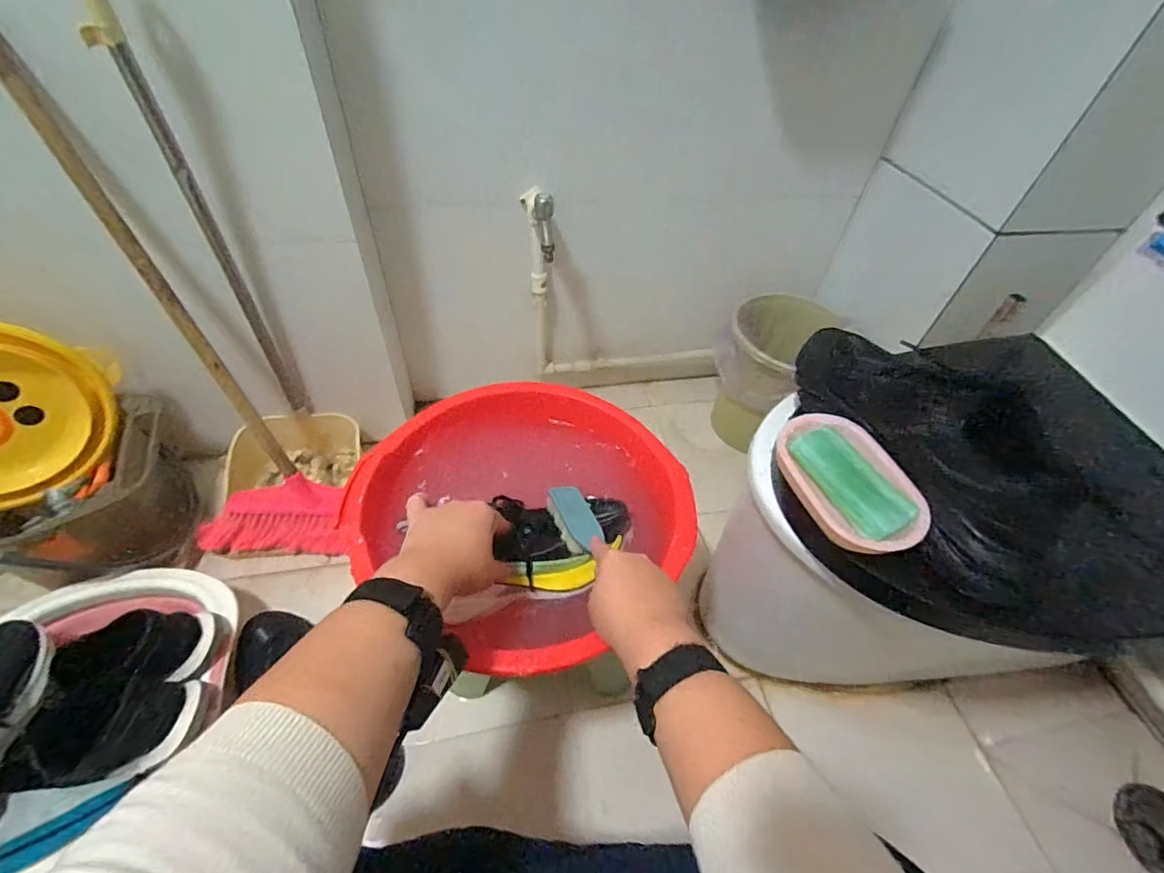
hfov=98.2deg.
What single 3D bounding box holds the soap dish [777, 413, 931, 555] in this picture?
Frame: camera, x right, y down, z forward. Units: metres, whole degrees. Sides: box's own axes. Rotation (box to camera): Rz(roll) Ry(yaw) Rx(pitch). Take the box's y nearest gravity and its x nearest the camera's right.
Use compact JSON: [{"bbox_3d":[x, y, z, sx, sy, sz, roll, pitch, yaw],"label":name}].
[{"bbox_3d":[0.247,0.040,0.472,0.096,0.027,0.147,-11,51,-15],"label":"soap dish"}]

